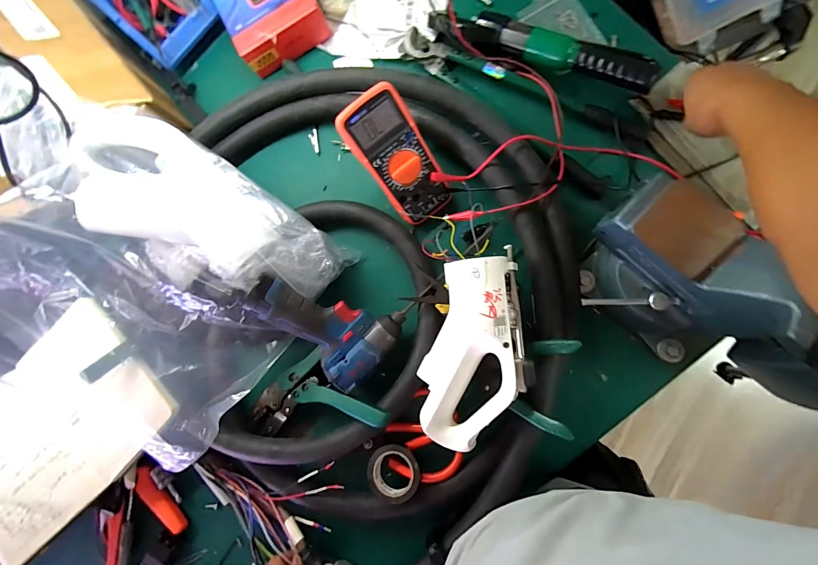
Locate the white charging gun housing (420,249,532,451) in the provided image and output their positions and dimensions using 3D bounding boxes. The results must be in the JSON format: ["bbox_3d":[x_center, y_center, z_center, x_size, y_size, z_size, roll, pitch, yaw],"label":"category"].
[{"bbox_3d":[0.070,0.082,0.418,0.122,0.055,0.223,-4,85,7],"label":"white charging gun housing"}]

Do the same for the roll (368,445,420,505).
[{"bbox_3d":[-0.019,0.246,0.468,0.065,0.023,0.068,-1,85,7],"label":"roll"}]

